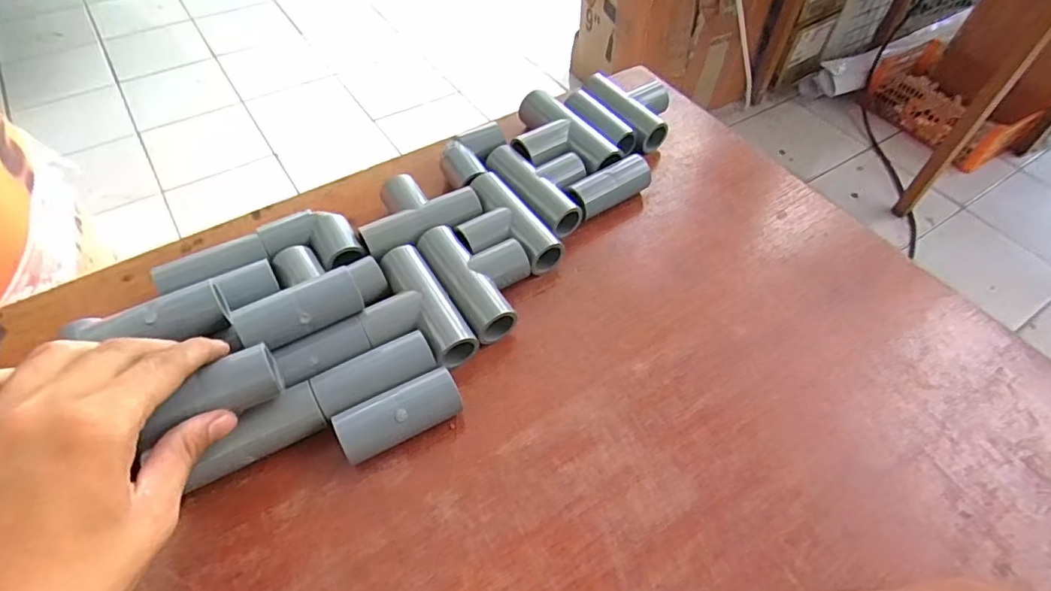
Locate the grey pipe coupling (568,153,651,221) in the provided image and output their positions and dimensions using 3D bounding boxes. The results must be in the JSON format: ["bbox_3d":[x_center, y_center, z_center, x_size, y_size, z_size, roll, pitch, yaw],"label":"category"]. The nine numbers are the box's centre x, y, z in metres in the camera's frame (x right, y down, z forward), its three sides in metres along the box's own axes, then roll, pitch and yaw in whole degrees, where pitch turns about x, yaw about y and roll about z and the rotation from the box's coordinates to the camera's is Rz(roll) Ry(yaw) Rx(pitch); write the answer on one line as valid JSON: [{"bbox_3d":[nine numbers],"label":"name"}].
[{"bbox_3d":[0.065,-0.081,0.437,0.067,0.033,0.030,-30,60,-23],"label":"grey pipe coupling"}]

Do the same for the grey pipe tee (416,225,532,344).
[{"bbox_3d":[-0.029,-0.014,0.382,0.058,0.026,0.089,-25,58,-20],"label":"grey pipe tee"}]

